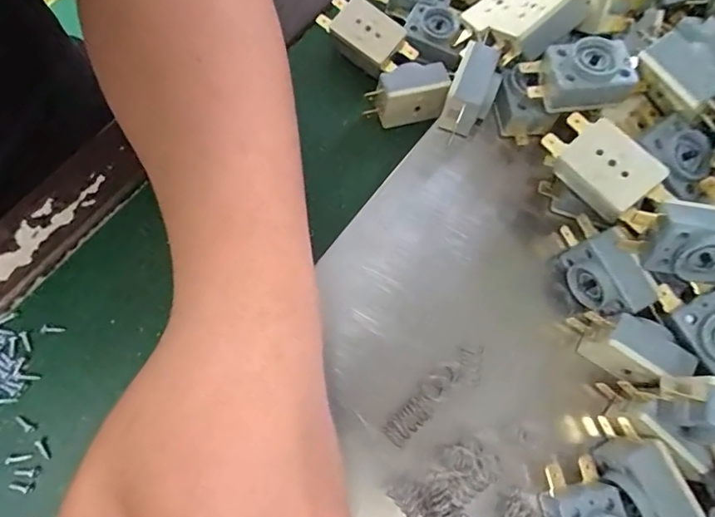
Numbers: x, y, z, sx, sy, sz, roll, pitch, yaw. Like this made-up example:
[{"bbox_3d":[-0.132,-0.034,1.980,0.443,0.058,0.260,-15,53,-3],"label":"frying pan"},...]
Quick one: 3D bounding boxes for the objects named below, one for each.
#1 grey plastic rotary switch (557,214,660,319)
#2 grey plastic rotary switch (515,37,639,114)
[{"bbox_3d":[0.112,0.005,0.220,0.023,0.028,0.047,-26,76,-12],"label":"grey plastic rotary switch"},{"bbox_3d":[0.105,-0.086,0.224,0.047,0.018,0.029,-2,72,-5],"label":"grey plastic rotary switch"}]

